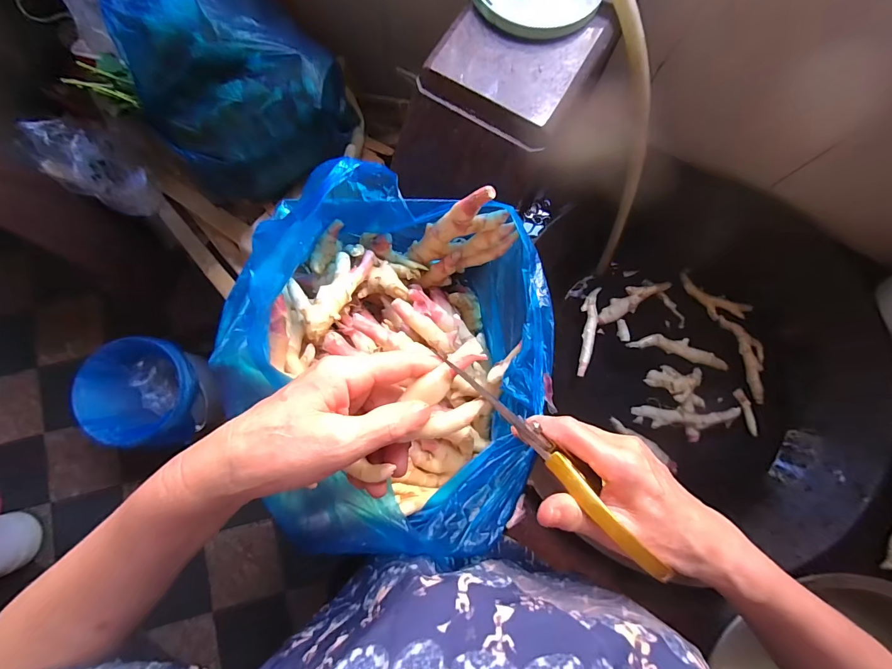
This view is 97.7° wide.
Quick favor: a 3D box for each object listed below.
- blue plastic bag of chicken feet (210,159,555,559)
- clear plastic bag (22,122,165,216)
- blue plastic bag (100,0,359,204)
[{"bbox_3d":[-0.033,0.001,0.372,0.264,0.229,0.337,-2,80,-2],"label":"blue plastic bag of chicken feet"},{"bbox_3d":[-0.875,-0.417,0.985,0.308,0.094,0.150,32,80,-14],"label":"clear plastic bag"},{"bbox_3d":[-0.348,-0.409,0.652,0.293,0.197,0.308,-42,84,-8],"label":"blue plastic bag"}]

